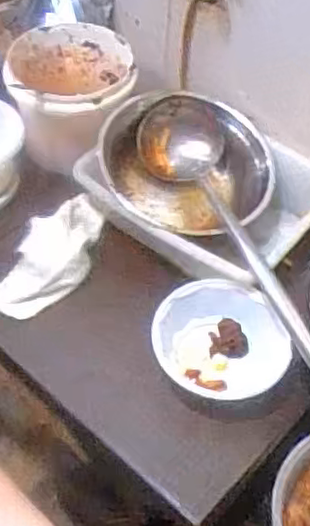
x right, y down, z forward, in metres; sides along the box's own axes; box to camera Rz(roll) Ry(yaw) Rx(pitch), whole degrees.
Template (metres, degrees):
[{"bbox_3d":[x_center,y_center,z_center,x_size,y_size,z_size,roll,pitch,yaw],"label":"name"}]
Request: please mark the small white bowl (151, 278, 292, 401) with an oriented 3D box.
[{"bbox_3d":[0.078,0.098,0.824,0.144,0.067,0.142,1,52,-2],"label":"small white bowl"}]

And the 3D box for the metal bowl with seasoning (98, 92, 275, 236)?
[{"bbox_3d":[0.044,-0.131,0.963,0.241,0.108,0.251,1,52,-2],"label":"metal bowl with seasoning"}]

